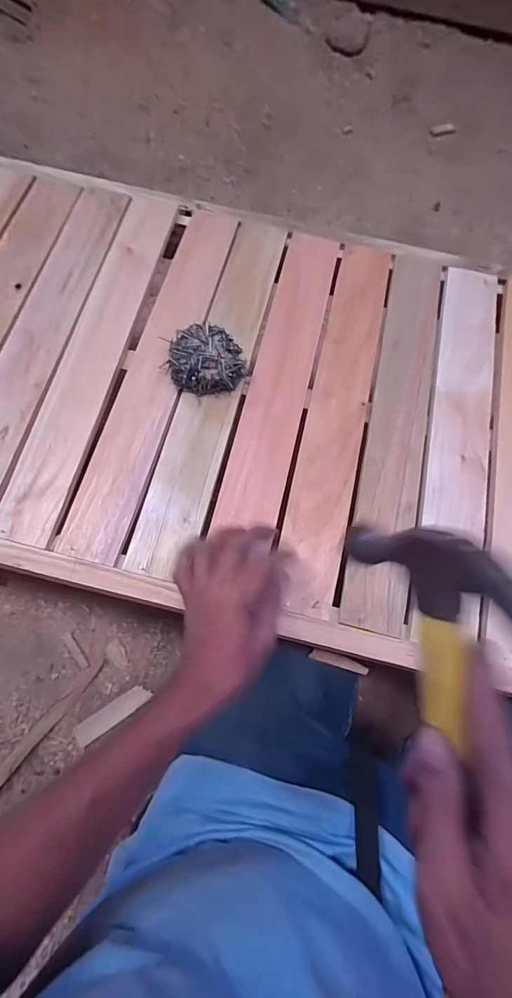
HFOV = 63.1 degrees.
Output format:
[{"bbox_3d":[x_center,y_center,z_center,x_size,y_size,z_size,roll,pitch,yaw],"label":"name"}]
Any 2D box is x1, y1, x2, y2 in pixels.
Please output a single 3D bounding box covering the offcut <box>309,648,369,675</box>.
[{"bbox_3d":[0.107,0.204,0.523,0.082,0.008,0.014,22,70,-11],"label":"offcut"}]

